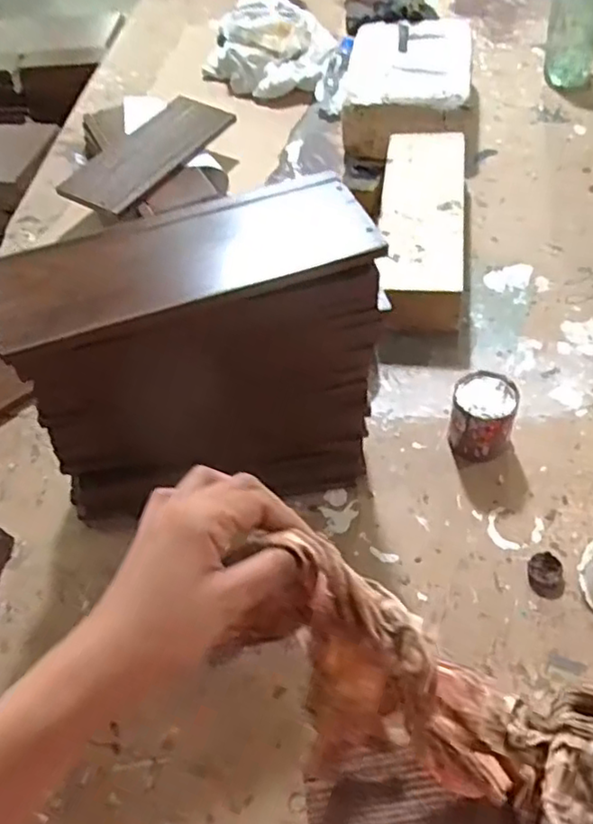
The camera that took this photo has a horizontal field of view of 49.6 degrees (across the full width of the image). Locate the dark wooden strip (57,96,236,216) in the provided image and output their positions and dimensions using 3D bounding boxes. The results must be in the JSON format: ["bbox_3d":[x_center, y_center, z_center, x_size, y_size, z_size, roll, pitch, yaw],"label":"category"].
[{"bbox_3d":[-0.228,-0.397,0.981,0.118,0.018,0.295,30,58,12],"label":"dark wooden strip"}]

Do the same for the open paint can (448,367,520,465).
[{"bbox_3d":[0.197,0.007,0.678,0.062,0.074,0.064,-3,52,4],"label":"open paint can"}]

